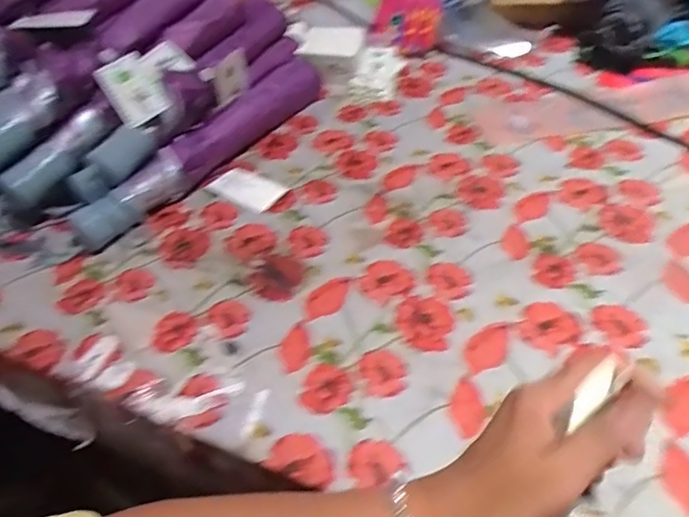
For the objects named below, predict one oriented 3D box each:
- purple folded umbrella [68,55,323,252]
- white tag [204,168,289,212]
[{"bbox_3d":[-0.139,-0.119,0.580,0.053,0.049,0.336,24,53,26],"label":"purple folded umbrella"},{"bbox_3d":[-0.096,-0.070,0.555,0.070,0.005,0.044,22,52,17],"label":"white tag"}]

